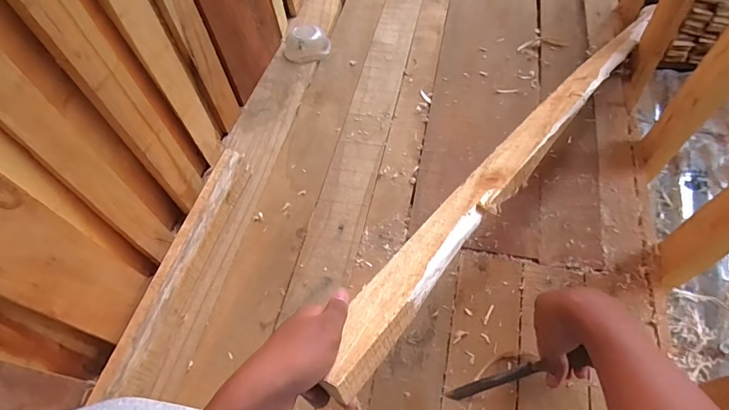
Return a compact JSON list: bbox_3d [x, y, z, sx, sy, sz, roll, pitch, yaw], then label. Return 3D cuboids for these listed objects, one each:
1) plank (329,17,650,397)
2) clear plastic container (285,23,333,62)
[{"bbox_3d":[0.245,-0.108,0.587,0.056,0.020,0.891,33,55,23],"label":"plank"},{"bbox_3d":[-0.122,-0.344,0.880,0.096,0.042,0.080,-17,58,-6],"label":"clear plastic container"}]

